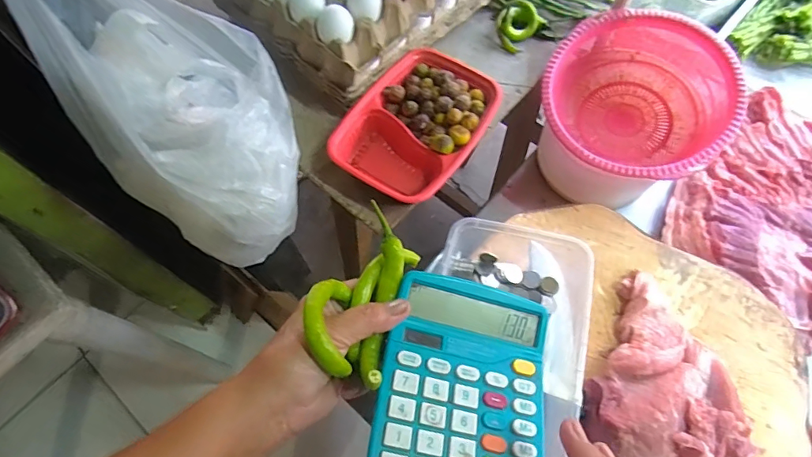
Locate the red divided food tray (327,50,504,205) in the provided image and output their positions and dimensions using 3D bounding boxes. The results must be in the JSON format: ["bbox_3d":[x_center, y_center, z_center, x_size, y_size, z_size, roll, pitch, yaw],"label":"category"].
[{"bbox_3d":[0.017,-0.126,0.582,0.149,0.052,0.212,29,70,13],"label":"red divided food tray"}]

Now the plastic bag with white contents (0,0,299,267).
[{"bbox_3d":[-0.244,-0.140,0.470,0.183,0.157,0.394,-43,115,-16],"label":"plastic bag with white contents"}]

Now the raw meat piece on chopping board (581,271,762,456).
[{"bbox_3d":[0.265,0.158,0.501,0.161,0.056,0.217,-13,67,-5],"label":"raw meat piece on chopping board"}]

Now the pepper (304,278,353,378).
[{"bbox_3d":[-0.051,0.063,0.313,0.025,0.040,0.063,-3,66,-1],"label":"pepper"}]

